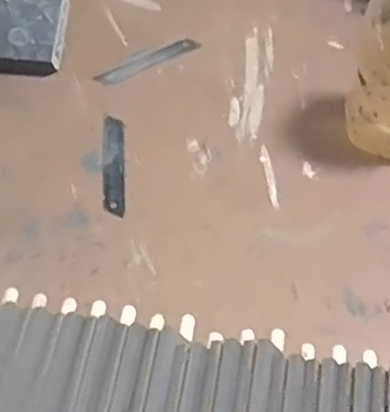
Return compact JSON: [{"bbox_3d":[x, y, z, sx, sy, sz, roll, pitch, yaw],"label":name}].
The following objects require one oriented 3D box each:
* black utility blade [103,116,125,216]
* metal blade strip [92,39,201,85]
[{"bbox_3d":[-0.067,-0.035,0.566,0.018,0.004,0.098,-4,59,0],"label":"black utility blade"},{"bbox_3d":[-0.043,-0.129,0.617,0.096,0.006,0.017,-28,62,-14],"label":"metal blade strip"}]

